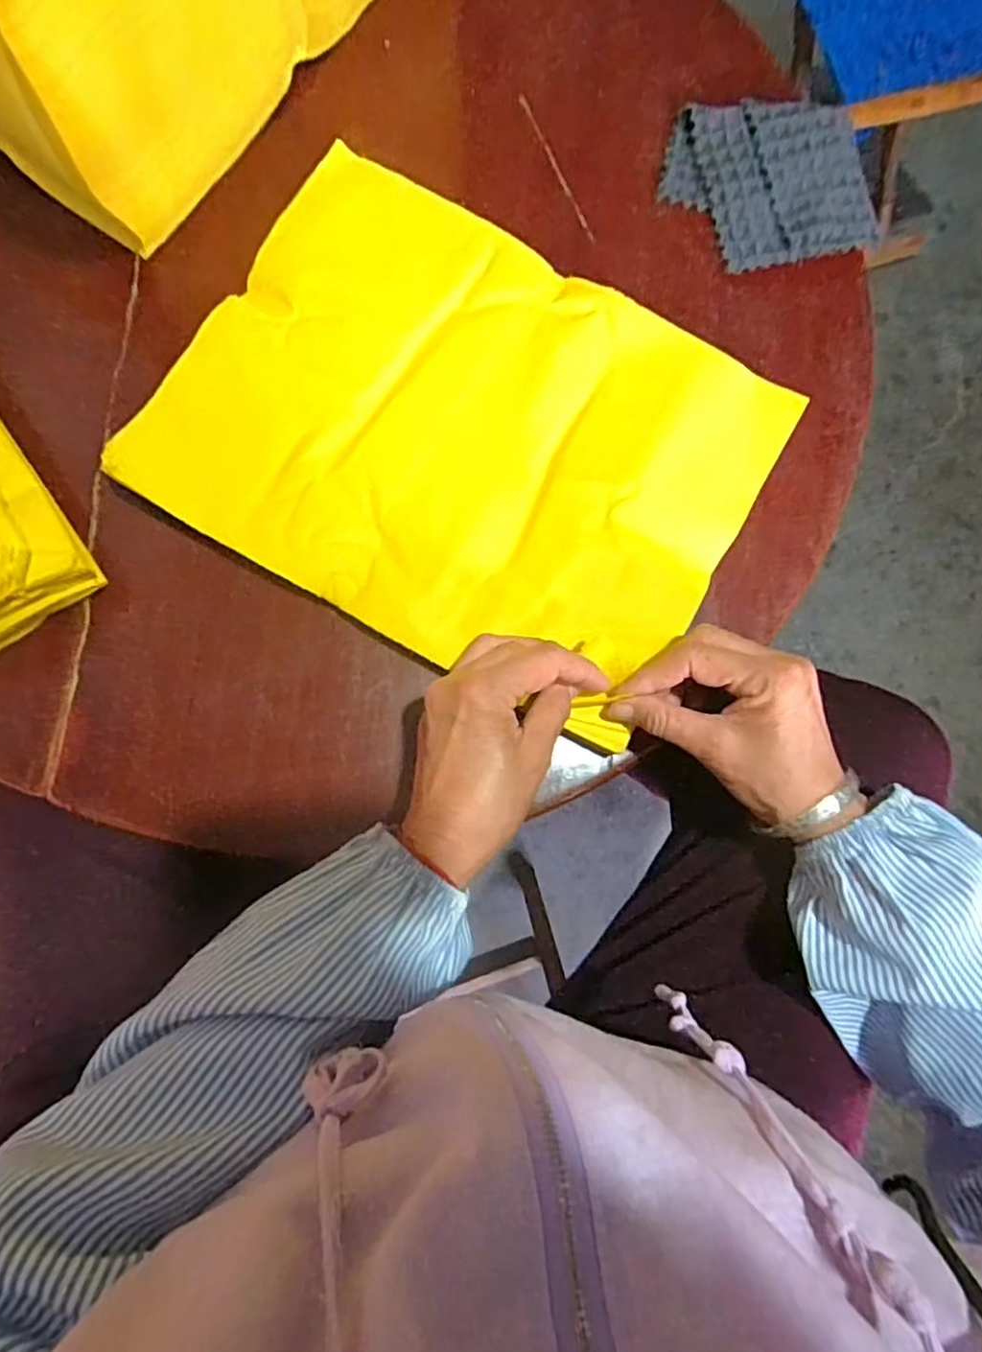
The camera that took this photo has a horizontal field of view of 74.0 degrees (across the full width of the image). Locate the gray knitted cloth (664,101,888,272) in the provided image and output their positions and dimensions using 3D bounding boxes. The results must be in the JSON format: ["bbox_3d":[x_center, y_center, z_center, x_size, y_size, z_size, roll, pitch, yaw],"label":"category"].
[{"bbox_3d":[0.198,-0.352,0.463,0.138,0.020,0.119,-9,83,-6],"label":"gray knitted cloth"}]

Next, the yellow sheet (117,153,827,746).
[{"bbox_3d":[-0.012,-0.150,0.407,0.342,0.018,0.261,29,81,0],"label":"yellow sheet"}]

